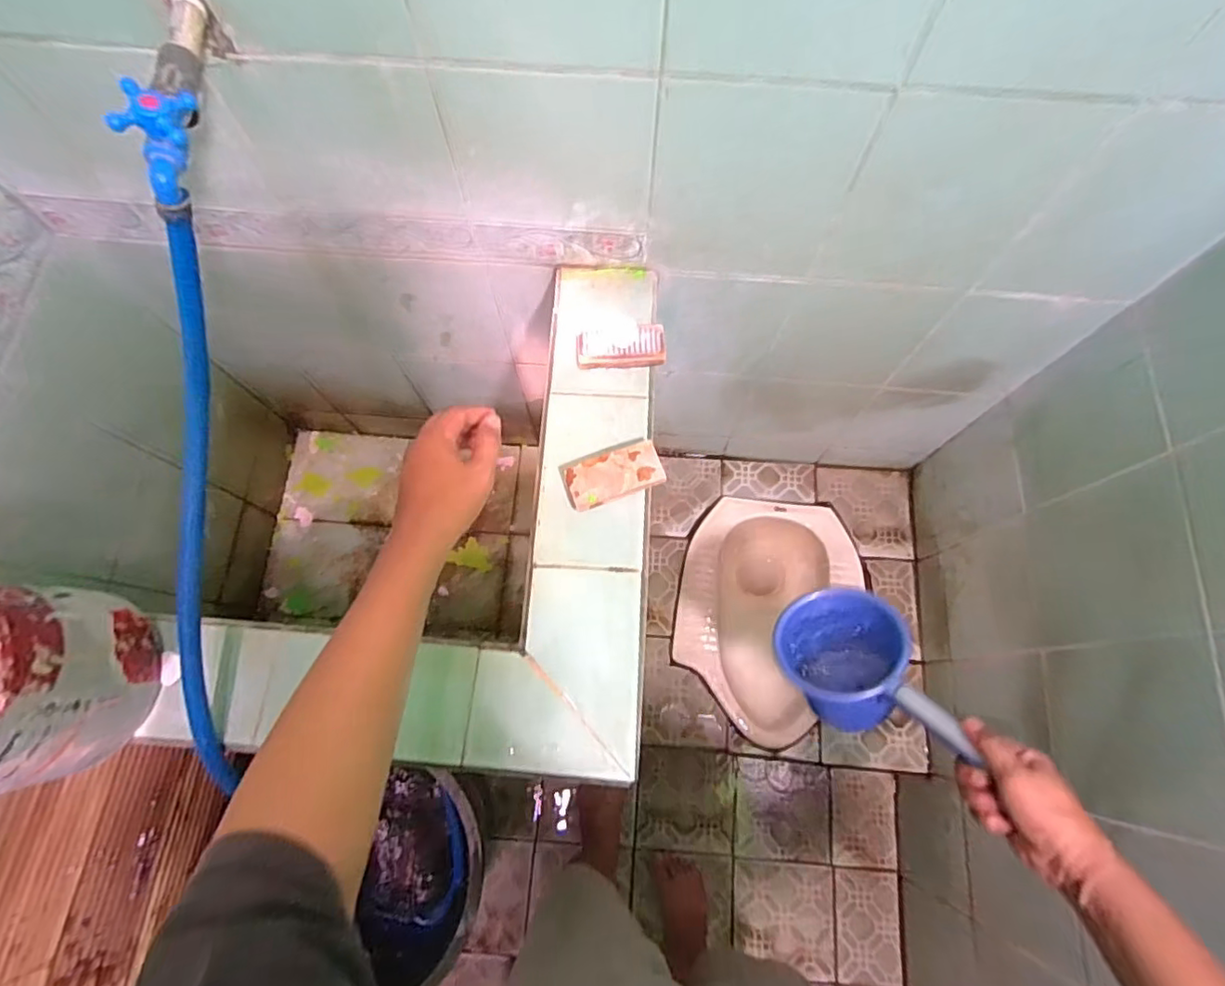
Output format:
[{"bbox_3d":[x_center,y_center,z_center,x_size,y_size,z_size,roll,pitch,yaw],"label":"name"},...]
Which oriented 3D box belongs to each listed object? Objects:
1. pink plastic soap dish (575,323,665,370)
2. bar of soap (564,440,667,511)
[{"bbox_3d":[0.010,-0.169,0.693,0.101,0.016,0.049,-5,72,-2],"label":"pink plastic soap dish"},{"bbox_3d":[0.003,-0.018,0.647,0.101,0.028,0.054,-18,73,-6],"label":"bar of soap"}]

